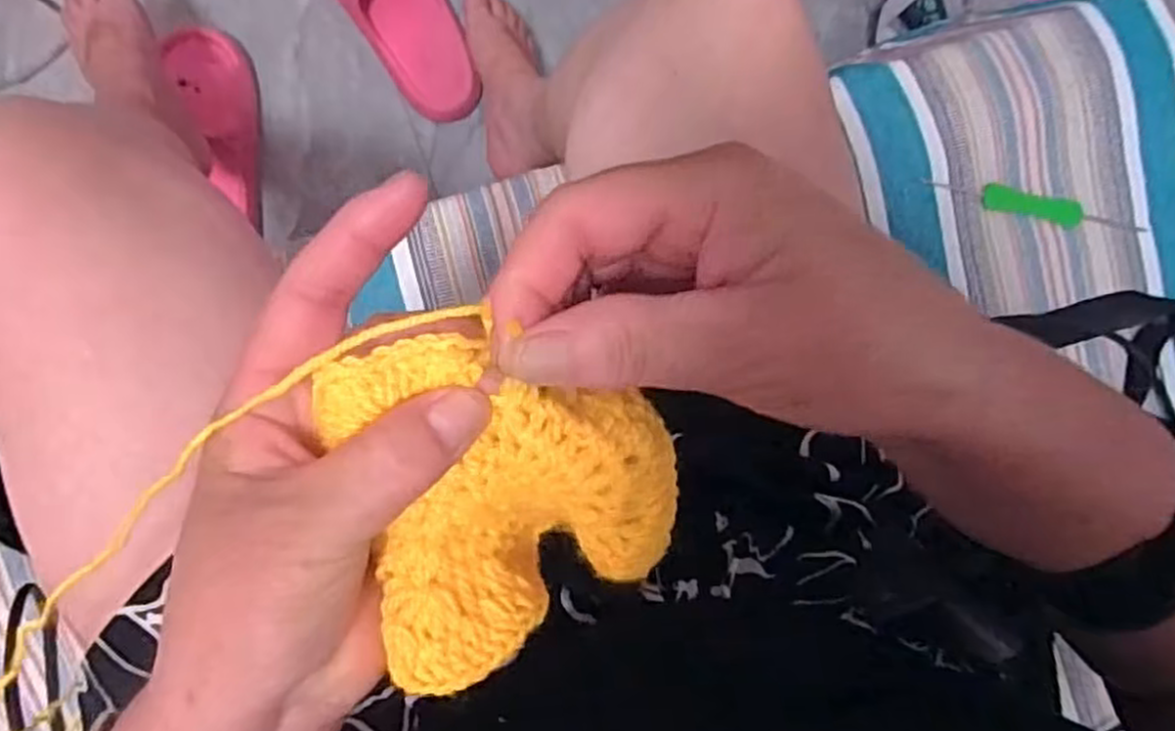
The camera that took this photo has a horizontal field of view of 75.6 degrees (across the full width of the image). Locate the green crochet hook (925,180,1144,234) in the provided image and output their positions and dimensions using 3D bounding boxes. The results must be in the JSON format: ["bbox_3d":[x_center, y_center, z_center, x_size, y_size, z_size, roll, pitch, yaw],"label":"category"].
[{"bbox_3d":[0.278,-0.099,0.470,0.144,0.010,0.016,12,94,-9],"label":"green crochet hook"}]

